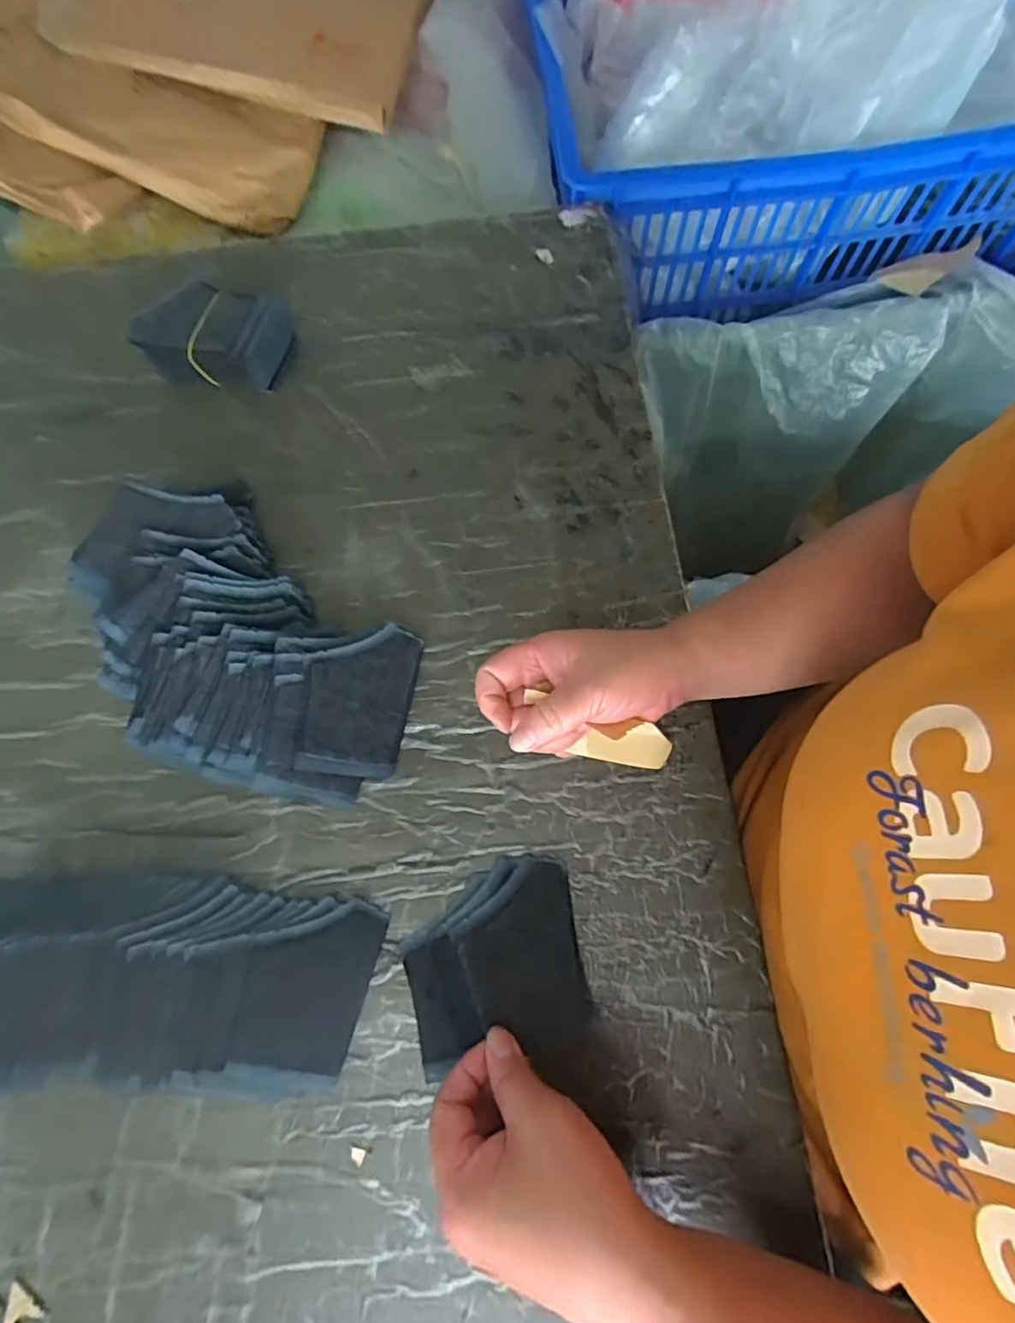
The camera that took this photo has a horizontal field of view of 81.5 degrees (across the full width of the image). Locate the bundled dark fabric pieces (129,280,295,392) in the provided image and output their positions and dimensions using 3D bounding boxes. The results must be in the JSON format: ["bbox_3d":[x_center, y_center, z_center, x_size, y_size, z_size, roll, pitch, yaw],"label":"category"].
[{"bbox_3d":[-0.247,-0.277,0.504,0.111,0.047,0.081,11,71,6],"label":"bundled dark fabric pieces"}]

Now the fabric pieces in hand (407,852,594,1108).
[{"bbox_3d":[-0.007,0.183,0.346,0.102,0.027,0.119,-10,70,-1],"label":"fabric pieces in hand"}]

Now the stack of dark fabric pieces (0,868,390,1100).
[{"bbox_3d":[-0.223,0.188,0.341,0.272,0.048,0.120,3,71,4],"label":"stack of dark fabric pieces"}]

